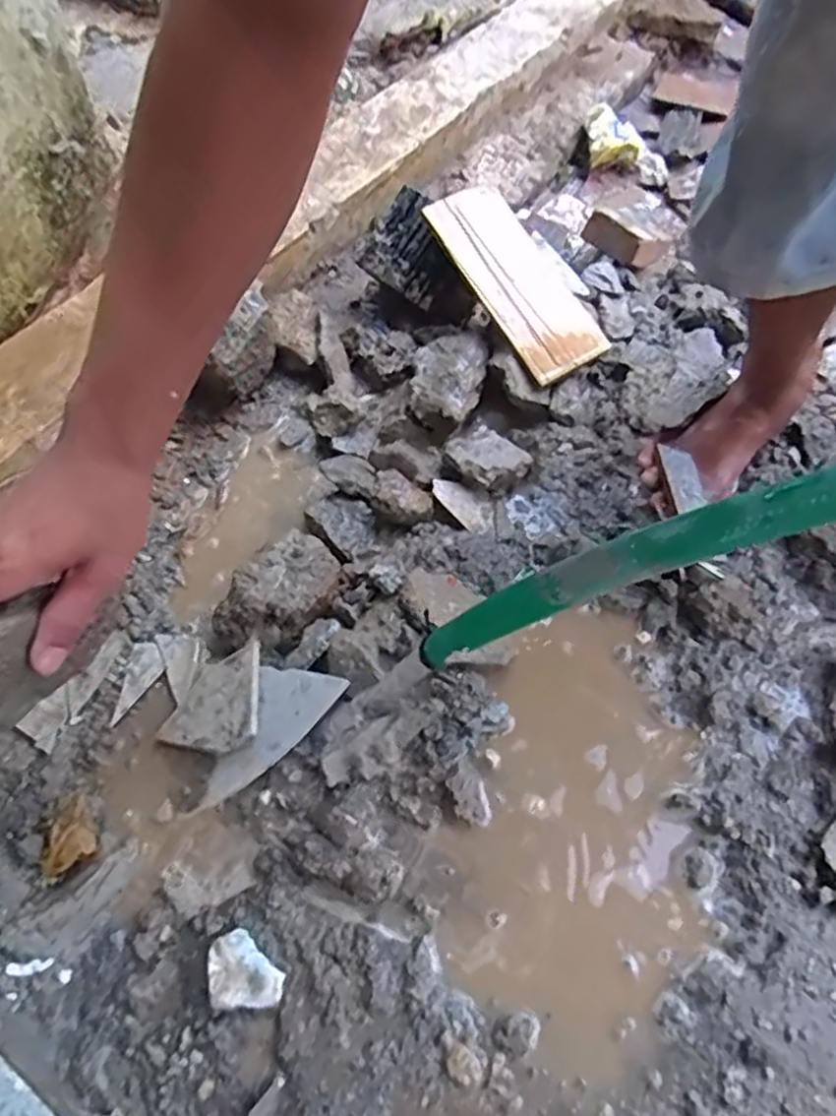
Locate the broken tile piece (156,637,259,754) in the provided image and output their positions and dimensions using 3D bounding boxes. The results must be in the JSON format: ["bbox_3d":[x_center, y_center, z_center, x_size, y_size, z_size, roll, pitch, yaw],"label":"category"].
[{"bbox_3d":[-0.172,0.117,0.583,0.080,0.007,0.088,-10,59,8],"label":"broken tile piece"}]

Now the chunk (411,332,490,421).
[{"bbox_3d":[0.030,-0.186,0.736,0.076,0.046,0.105,8,63,5],"label":"chunk"}]

